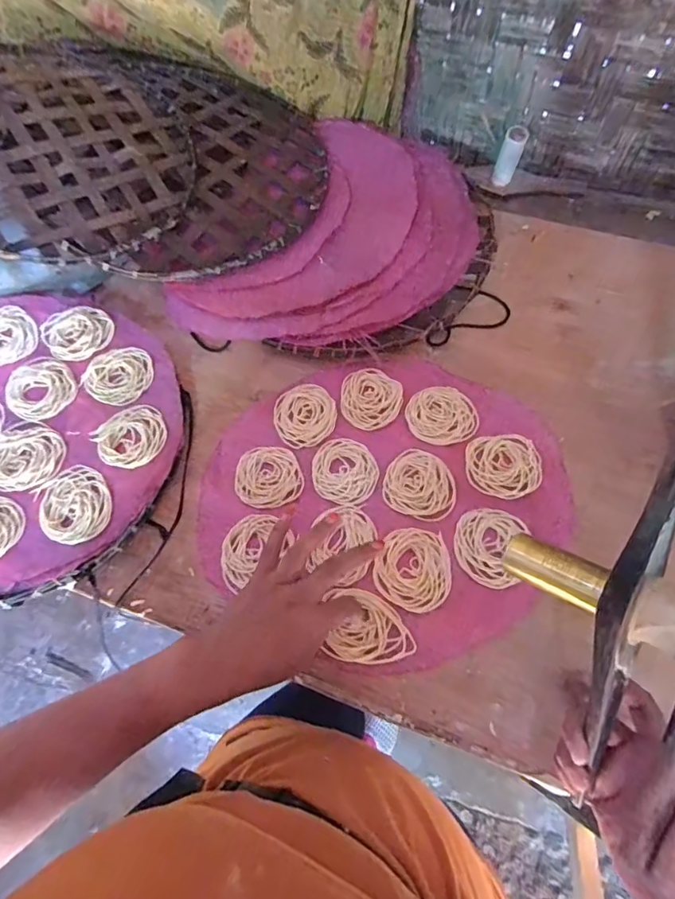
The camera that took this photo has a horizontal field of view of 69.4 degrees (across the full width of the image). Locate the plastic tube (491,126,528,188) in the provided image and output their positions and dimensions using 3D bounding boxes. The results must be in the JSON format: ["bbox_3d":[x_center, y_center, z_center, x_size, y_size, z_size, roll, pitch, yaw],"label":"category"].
[{"bbox_3d":[0.262,-0.444,0.742,0.032,0.080,0.033,19,68,11],"label":"plastic tube"}]

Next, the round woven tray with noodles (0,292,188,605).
[{"bbox_3d":[-0.347,-0.016,0.528,0.340,0.028,0.342,0,68,1],"label":"round woven tray with noodles"}]

